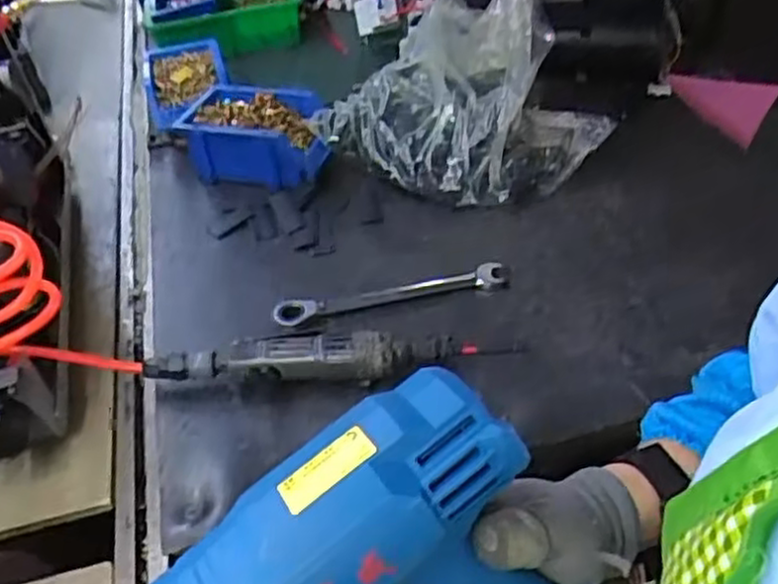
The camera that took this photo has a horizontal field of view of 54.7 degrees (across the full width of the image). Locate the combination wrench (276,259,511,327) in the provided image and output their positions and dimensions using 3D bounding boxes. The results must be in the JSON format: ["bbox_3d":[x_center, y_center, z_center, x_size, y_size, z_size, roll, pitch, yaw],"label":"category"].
[{"bbox_3d":[0.001,0.002,0.740,0.225,0.006,0.038,-9,41,-3],"label":"combination wrench"}]

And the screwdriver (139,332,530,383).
[{"bbox_3d":[-0.052,0.057,0.655,0.319,0.037,0.042,-2,41,5],"label":"screwdriver"}]

